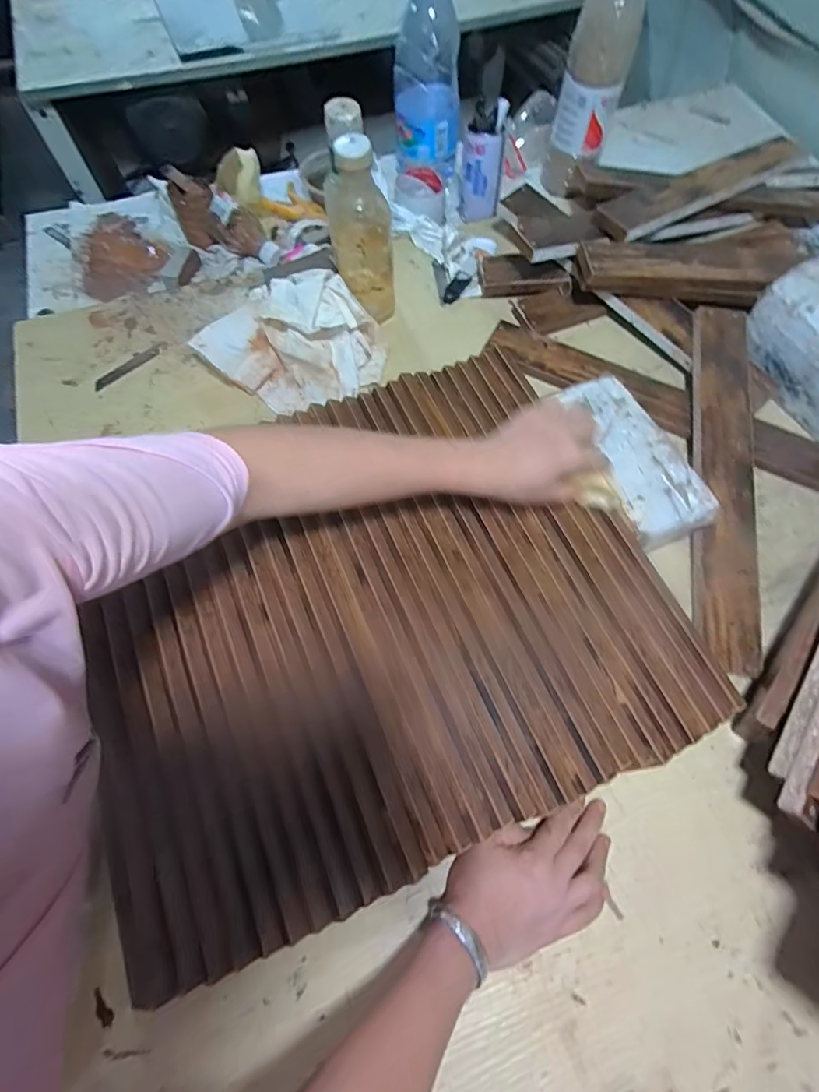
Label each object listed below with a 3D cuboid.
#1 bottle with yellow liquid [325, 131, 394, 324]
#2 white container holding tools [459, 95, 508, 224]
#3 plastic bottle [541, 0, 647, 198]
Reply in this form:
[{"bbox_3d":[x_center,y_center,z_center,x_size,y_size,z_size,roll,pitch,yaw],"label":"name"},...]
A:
[{"bbox_3d":[-0.062,-0.387,0.569,0.070,0.204,0.084,-10,69,-4],"label":"bottle with yellow liquid"},{"bbox_3d":[0.110,-0.576,0.704,0.065,0.139,0.041,4,69,2],"label":"white container holding tools"},{"bbox_3d":[0.265,-0.670,0.657,0.080,0.300,0.086,15,70,6],"label":"plastic bottle"}]

